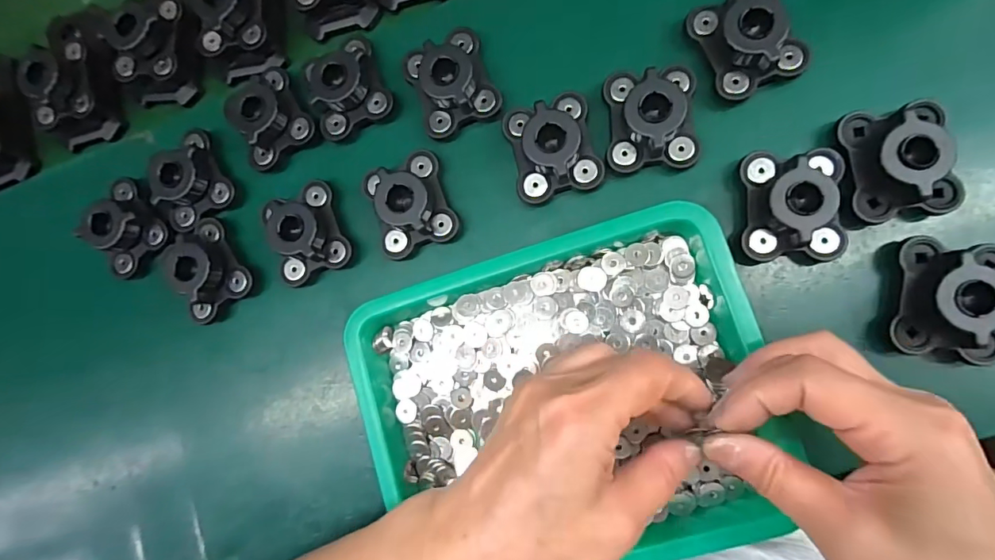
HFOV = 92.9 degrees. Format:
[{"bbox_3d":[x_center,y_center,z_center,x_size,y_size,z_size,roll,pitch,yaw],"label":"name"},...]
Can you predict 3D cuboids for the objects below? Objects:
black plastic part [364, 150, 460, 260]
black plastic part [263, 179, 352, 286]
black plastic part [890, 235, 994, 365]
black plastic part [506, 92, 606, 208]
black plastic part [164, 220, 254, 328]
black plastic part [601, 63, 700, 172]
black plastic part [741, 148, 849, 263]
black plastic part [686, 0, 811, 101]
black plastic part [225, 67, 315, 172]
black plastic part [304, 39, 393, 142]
[{"bbox_3d":[-0.054,-0.046,0.289,0.047,0.030,0.056,-20,89,10],"label":"black plastic part"},{"bbox_3d":[-0.123,-0.029,0.298,0.045,0.028,0.056,-22,89,10],"label":"black plastic part"},{"bbox_3d":[0.227,0.010,0.232,0.047,0.026,0.057,9,94,9],"label":"black plastic part"},{"bbox_3d":[0.032,-0.078,0.275,0.048,0.028,0.057,-14,90,10],"label":"black plastic part"},{"bbox_3d":[-0.192,-0.007,0.304,0.041,0.026,0.057,-34,87,9],"label":"black plastic part"},{"bbox_3d":[0.087,-0.091,0.265,0.048,0.021,0.056,-3,92,10],"label":"black plastic part"},{"bbox_3d":[0.157,-0.040,0.248,0.047,0.025,0.058,-2,92,10],"label":"black plastic part"},{"bbox_3d":[0.138,-0.134,0.260,0.046,0.026,0.056,-24,89,10],"label":"black plastic part"},{"bbox_3d":[-0.152,-0.106,0.305,0.045,0.021,0.053,-34,87,9],"label":"black plastic part"},{"bbox_3d":[-0.098,-0.122,0.298,0.047,0.026,0.053,-24,89,10],"label":"black plastic part"}]

